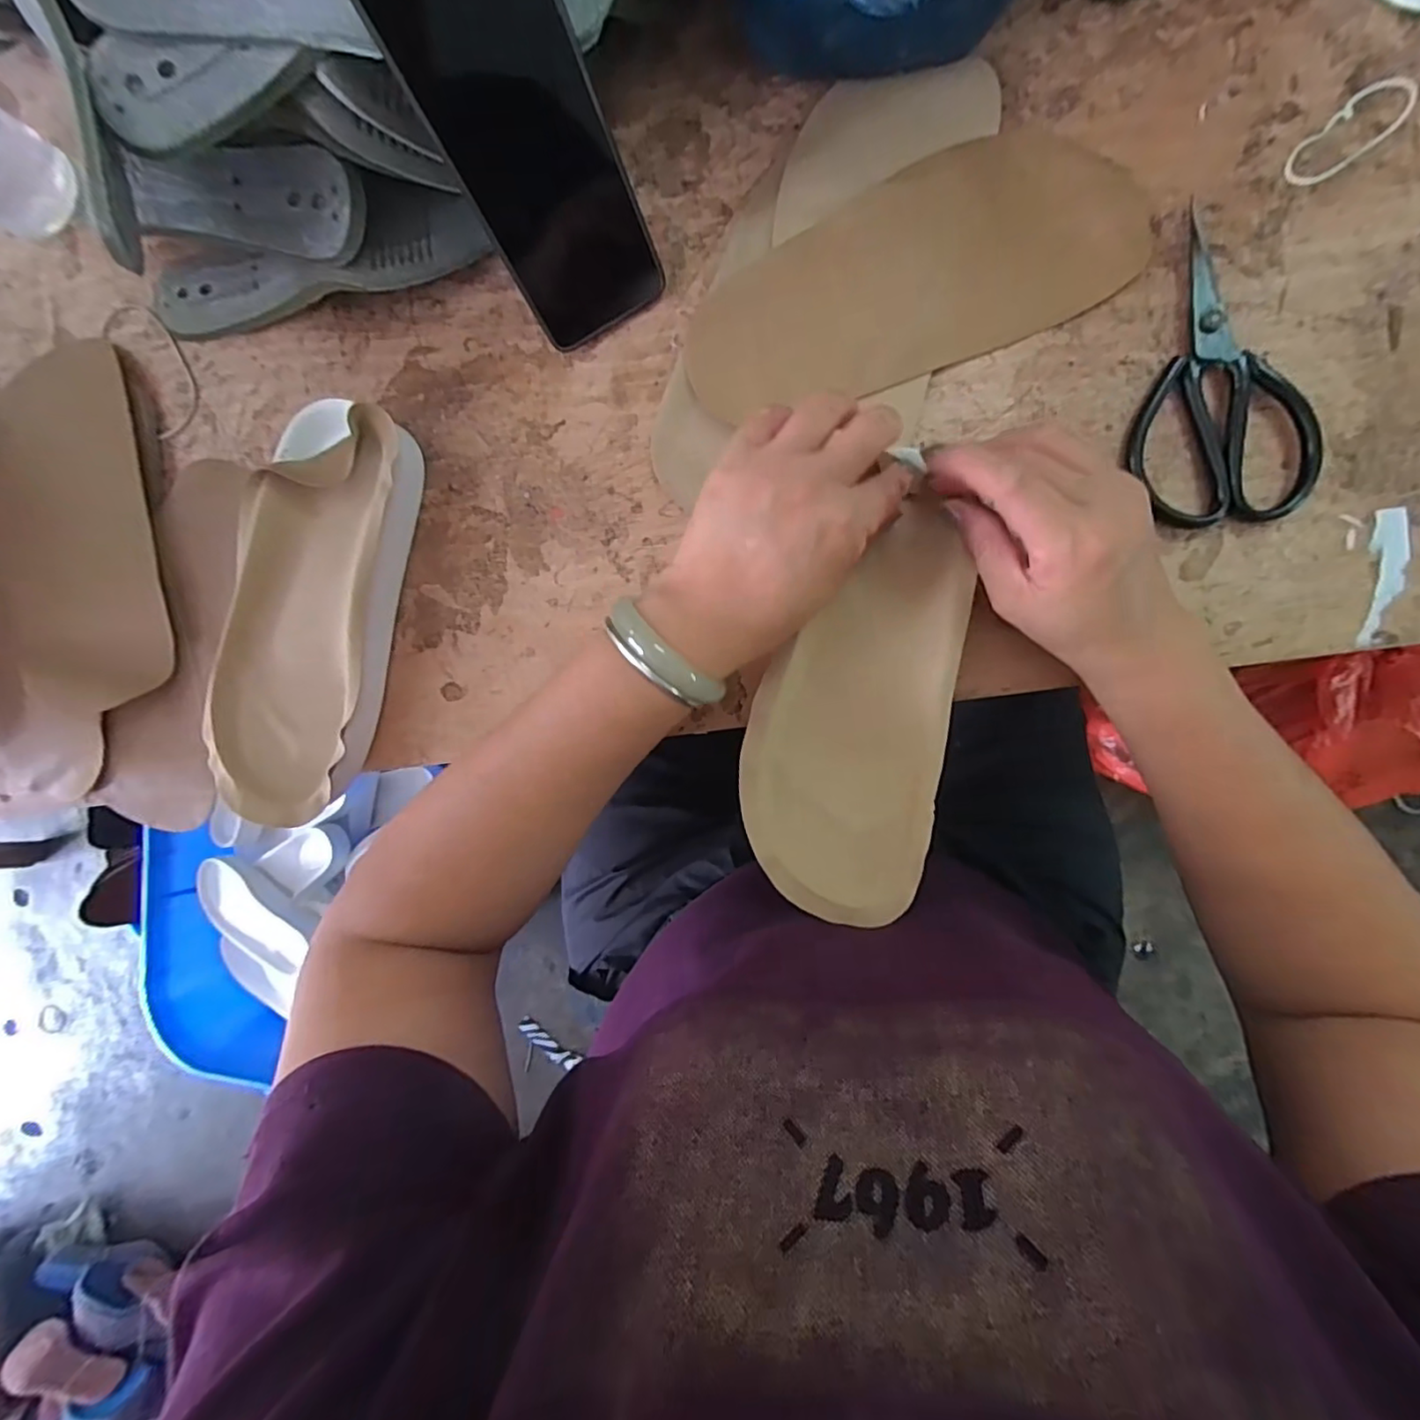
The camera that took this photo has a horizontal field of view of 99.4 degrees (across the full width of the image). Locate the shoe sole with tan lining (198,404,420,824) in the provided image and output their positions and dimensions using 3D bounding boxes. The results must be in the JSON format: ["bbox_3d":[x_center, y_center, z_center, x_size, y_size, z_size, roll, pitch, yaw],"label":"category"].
[{"bbox_3d":[-0.246,-0.061,0.373,0.098,0.039,0.249,14,93,6],"label":"shoe sole with tan lining"}]

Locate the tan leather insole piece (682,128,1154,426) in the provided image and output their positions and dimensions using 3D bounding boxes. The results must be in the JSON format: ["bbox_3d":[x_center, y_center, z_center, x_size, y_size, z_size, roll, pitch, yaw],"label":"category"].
[{"bbox_3d":[0.111,-0.245,0.343,0.254,0.010,0.106,-20,90,4],"label":"tan leather insole piece"}]

